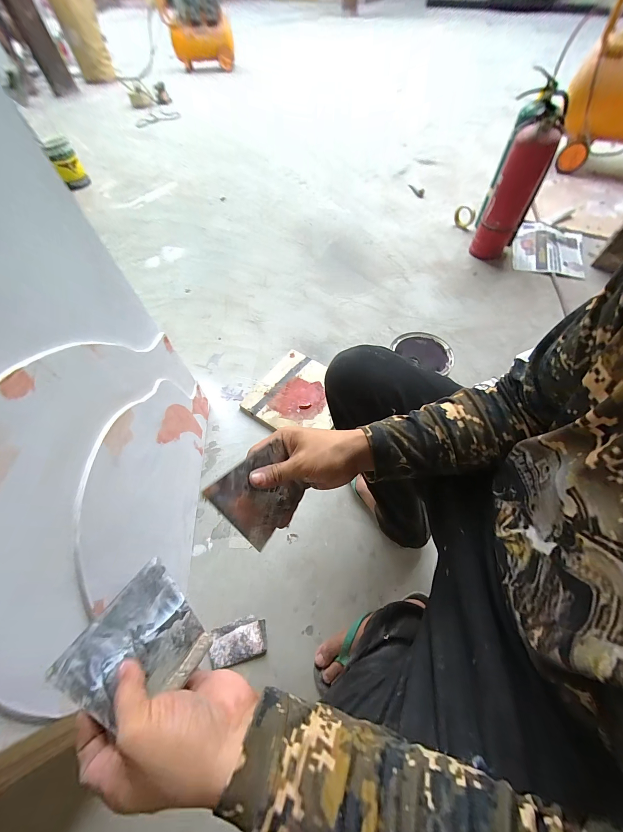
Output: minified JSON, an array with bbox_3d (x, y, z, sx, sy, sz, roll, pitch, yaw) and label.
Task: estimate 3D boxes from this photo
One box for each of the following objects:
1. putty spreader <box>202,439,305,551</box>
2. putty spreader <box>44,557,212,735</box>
[{"bbox_3d":[-0.055,0.089,0.327,0.007,0.104,0.092,10,44,48],"label":"putty spreader"},{"bbox_3d":[-0.153,0.203,0.250,0.097,0.008,0.104,35,67,18],"label":"putty spreader"}]

